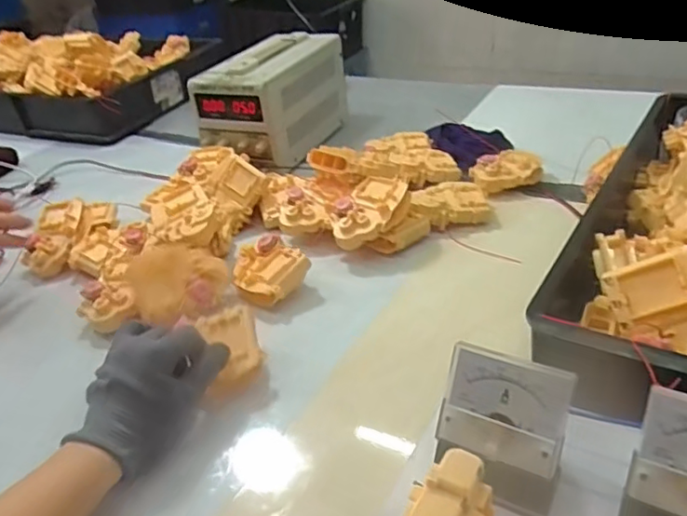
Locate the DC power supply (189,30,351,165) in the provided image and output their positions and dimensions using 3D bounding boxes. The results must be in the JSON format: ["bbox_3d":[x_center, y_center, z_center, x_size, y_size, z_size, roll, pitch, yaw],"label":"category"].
[{"bbox_3d":[-0.108,-0.244,0.947,0.124,0.171,0.263,10,36,23],"label":"DC power supply"}]

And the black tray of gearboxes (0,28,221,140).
[{"bbox_3d":[-0.611,-0.395,1.256,0.547,0.159,0.356,9,36,23],"label":"black tray of gearboxes"}]

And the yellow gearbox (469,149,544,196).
[{"bbox_3d":[0.216,-0.113,0.783,0.105,0.035,0.065,-14,34,-12],"label":"yellow gearbox"}]

